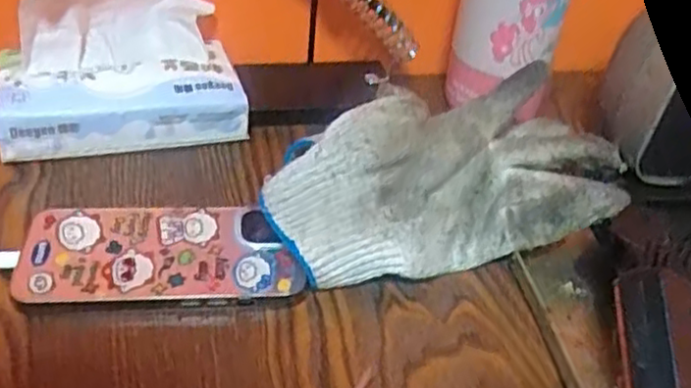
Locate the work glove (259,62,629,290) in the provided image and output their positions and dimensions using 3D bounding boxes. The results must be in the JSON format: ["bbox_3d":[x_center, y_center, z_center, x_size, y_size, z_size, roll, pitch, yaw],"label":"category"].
[{"bbox_3d":[0.055,-0.009,0.383,0.188,0.023,0.096,-12,85,-17],"label":"work glove"}]

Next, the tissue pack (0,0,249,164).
[{"bbox_3d":[-0.143,-0.083,0.453,0.147,0.081,0.083,-8,41,-17],"label":"tissue pack"}]

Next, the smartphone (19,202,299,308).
[{"bbox_3d":[-0.095,0.032,0.373,0.137,0.014,0.063,-1,40,-9],"label":"smartphone"}]

